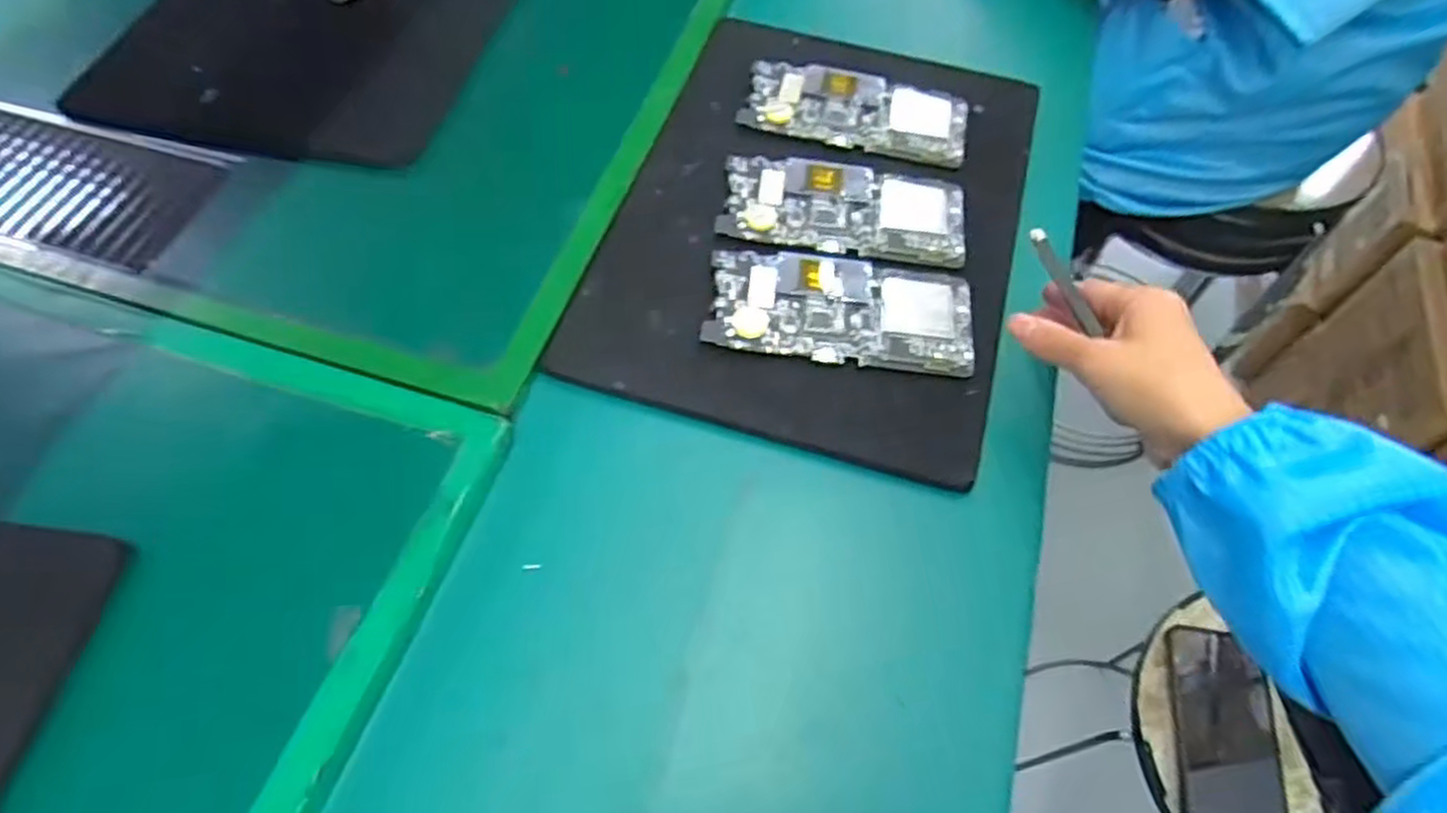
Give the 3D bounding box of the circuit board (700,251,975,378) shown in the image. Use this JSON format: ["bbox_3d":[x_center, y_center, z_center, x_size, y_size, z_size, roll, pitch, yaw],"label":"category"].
[{"bbox_3d":[0.069,-0.056,0.464,0.152,0.015,0.071,8,60,0],"label":"circuit board"}]

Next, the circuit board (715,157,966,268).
[{"bbox_3d":[0.077,-0.127,0.500,0.152,0.007,0.075,8,60,1],"label":"circuit board"}]

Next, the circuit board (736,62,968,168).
[{"bbox_3d":[0.094,-0.210,0.551,0.154,0.007,0.076,14,60,4],"label":"circuit board"}]

